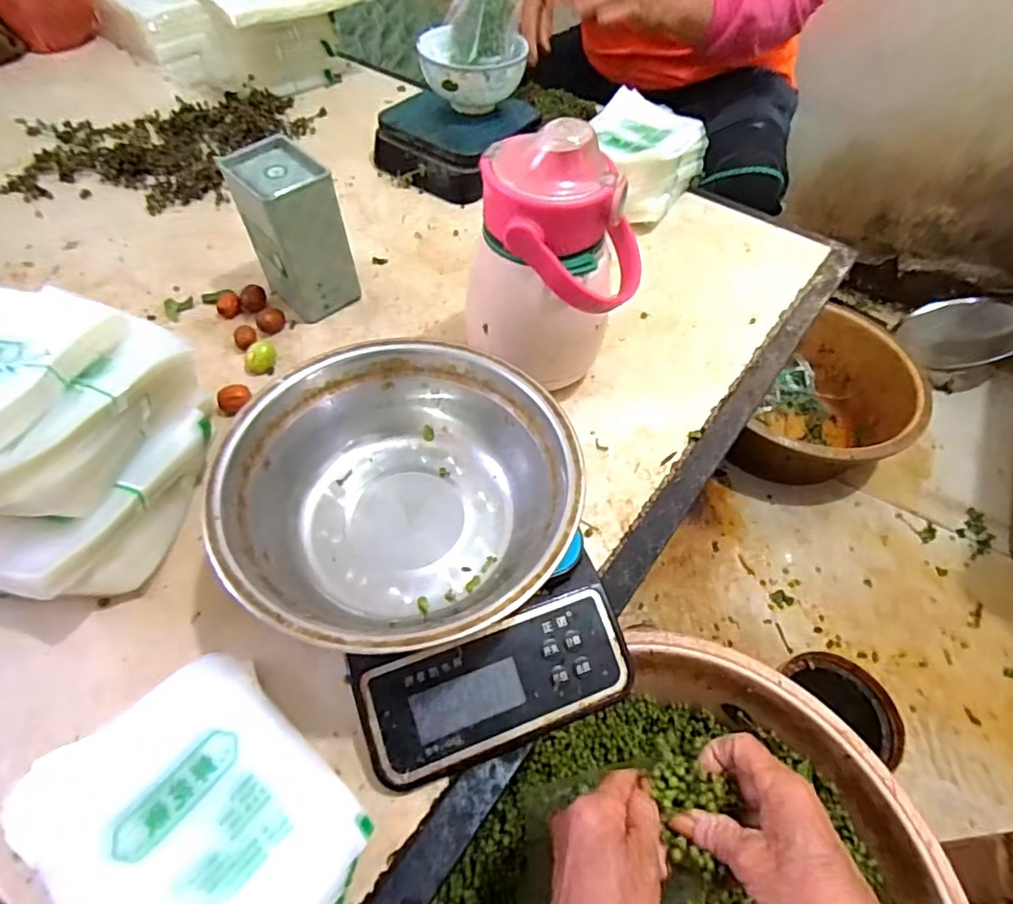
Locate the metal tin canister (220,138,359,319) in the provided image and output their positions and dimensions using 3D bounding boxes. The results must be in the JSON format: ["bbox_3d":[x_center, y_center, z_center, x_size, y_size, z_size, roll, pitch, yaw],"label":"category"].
[{"bbox_3d":[-0.184,-0.187,0.510,0.065,0.120,0.087,-36,63,-26],"label":"metal tin canister"}]

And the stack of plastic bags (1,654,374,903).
[{"bbox_3d":[-0.153,0.186,0.285,0.132,0.039,0.149,-37,63,-27],"label":"stack of plastic bags"}]

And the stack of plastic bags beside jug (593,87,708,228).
[{"bbox_3d":[0.139,-0.320,0.647,0.119,0.070,0.137,34,58,20],"label":"stack of plastic bags beside jug"}]

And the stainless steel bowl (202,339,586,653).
[{"bbox_3d":[-0.058,0.026,0.334,0.182,0.060,0.184,2,53,-2],"label":"stainless steel bowl"}]

